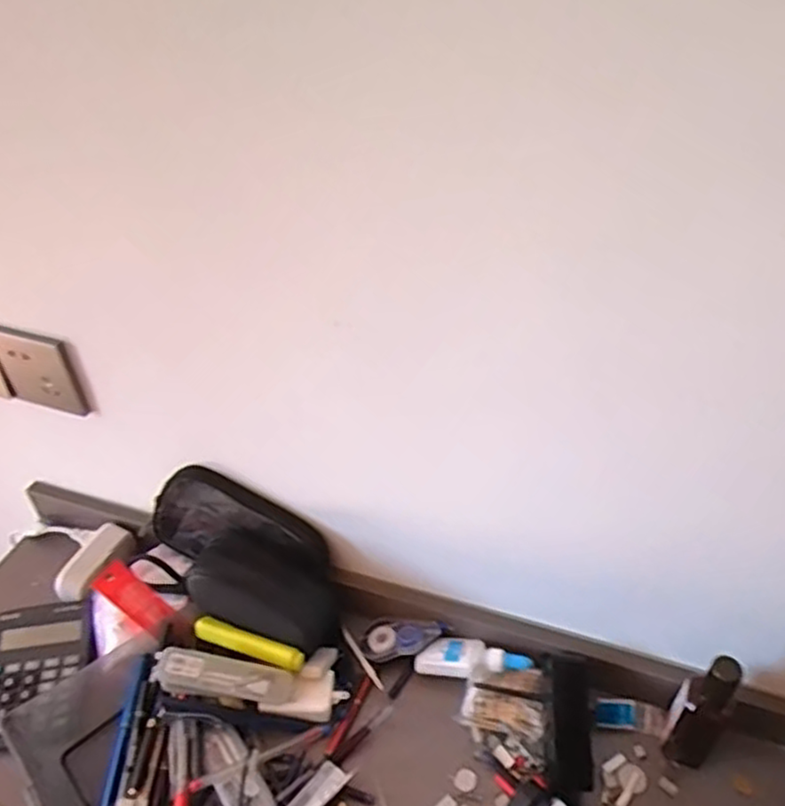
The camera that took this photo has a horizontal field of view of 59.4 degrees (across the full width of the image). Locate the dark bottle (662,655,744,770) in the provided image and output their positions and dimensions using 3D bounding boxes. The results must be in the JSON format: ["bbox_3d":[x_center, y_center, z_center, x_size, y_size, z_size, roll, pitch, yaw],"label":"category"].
[{"bbox_3d":[0.256,0.258,0.573,0.042,0.138,0.032,27,49,29],"label":"dark bottle"}]

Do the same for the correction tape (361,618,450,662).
[{"bbox_3d":[0.012,0.231,0.679,0.084,0.009,0.040,-12,40,10],"label":"correction tape"}]

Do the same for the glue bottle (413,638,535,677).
[{"bbox_3d":[0.078,0.248,0.661,0.107,0.024,0.039,1,48,20],"label":"glue bottle"}]

